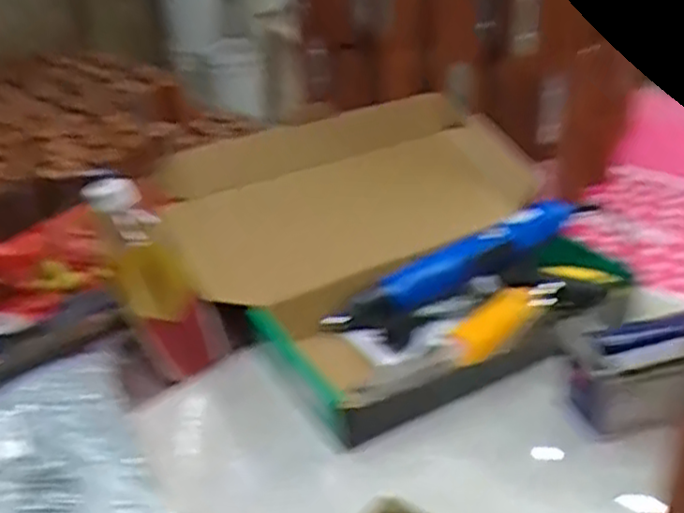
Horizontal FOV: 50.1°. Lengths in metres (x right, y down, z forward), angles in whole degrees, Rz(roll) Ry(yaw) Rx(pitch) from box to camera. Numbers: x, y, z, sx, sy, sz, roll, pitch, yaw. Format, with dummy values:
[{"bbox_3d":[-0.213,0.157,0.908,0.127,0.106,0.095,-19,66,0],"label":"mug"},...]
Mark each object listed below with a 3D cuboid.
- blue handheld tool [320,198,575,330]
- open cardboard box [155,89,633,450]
[{"bbox_3d":[0.100,0.008,0.674,0.244,0.045,0.039,-27,30,1],"label":"blue handheld tool"},{"bbox_3d":[0.053,-0.013,0.702,0.374,0.130,0.335,-18,32,-23],"label":"open cardboard box"}]

